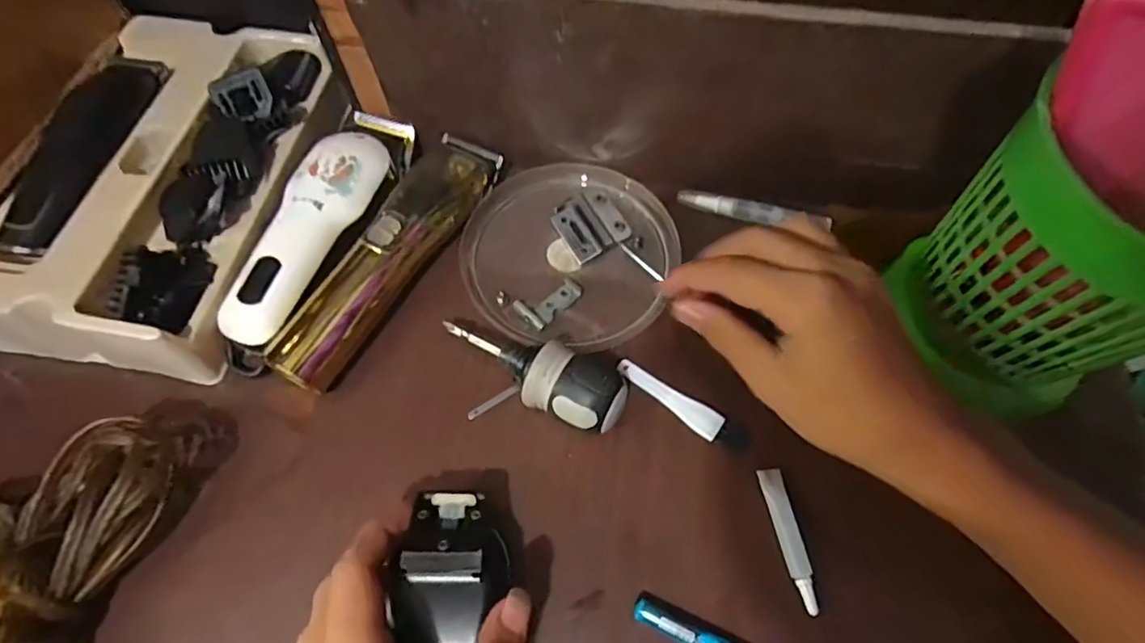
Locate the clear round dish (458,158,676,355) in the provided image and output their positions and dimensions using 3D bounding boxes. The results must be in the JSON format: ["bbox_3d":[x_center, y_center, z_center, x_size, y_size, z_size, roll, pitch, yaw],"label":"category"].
[{"bbox_3d":[-0.002,-0.047,0.357,0.127,0.016,0.126,0,64,0],"label":"clear round dish"}]

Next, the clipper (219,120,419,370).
[{"bbox_3d":[-0.148,-0.055,0.343,0.051,0.040,0.176,16,66,8],"label":"clipper"}]

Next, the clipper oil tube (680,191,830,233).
[{"bbox_3d":[0.118,-0.072,0.369,0.097,0.015,0.013,14,65,7],"label":"clipper oil tube"}]

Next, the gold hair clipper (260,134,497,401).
[{"bbox_3d":[-0.107,-0.043,0.336,0.041,0.031,0.181,28,68,13],"label":"gold hair clipper"}]

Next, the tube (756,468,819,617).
[{"bbox_3d":[0.108,0.108,0.283,0.012,0.004,0.067,-9,65,-4],"label":"tube"}]

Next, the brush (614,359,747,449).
[{"bbox_3d":[0.060,0.046,0.316,0.081,0.004,0.015,33,69,15],"label":"brush"}]

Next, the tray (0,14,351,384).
[{"bbox_3d":[-0.243,-0.088,0.347,0.146,0.047,0.236,10,65,5],"label":"tray"}]

